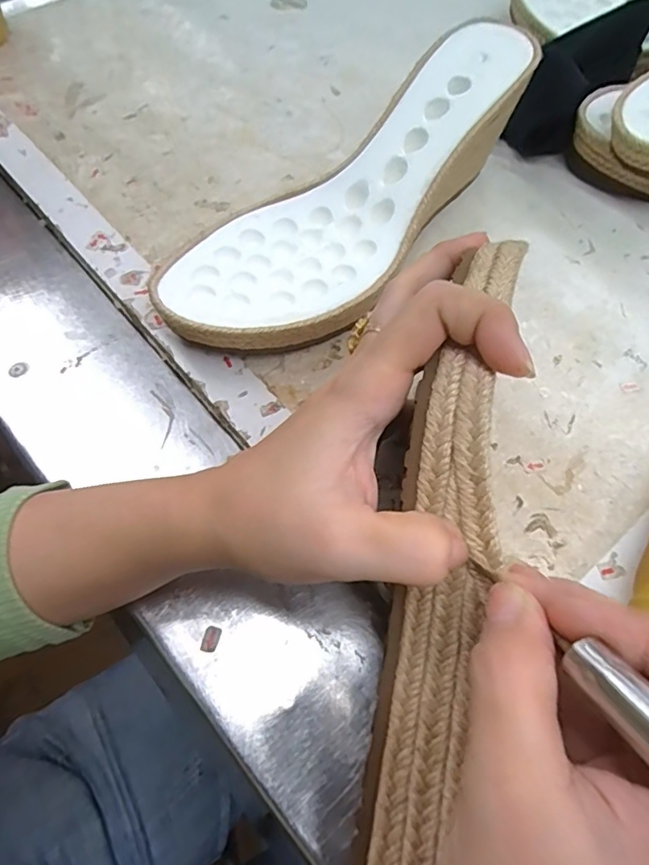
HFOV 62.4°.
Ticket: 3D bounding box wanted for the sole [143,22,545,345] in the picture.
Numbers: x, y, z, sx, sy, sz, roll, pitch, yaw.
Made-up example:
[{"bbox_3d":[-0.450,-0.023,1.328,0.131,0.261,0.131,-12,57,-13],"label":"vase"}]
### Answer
[{"bbox_3d":[0.016,-0.130,0.293,0.090,0.074,0.241,36,66,17],"label":"sole"}]

